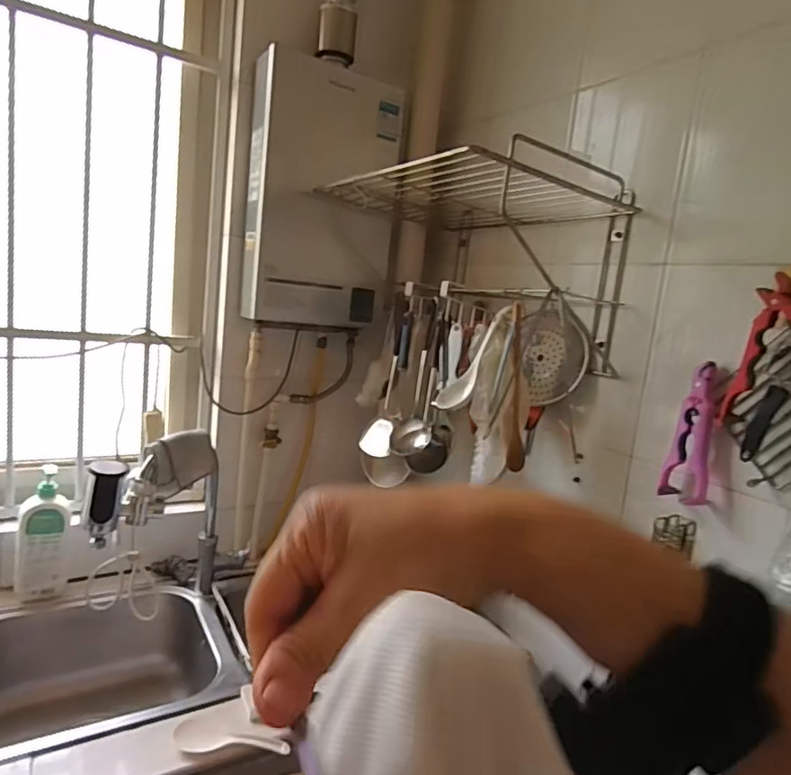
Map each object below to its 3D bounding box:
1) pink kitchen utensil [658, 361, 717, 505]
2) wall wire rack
[{"bbox_3d":[0.431,0.067,0.826,0.039,0.200,0.078,5,-4,-24],"label":"pink kitchen utensil"},{"bbox_3d":[0.109,-0.231,1.058,0.358,0.297,0.548,0,11,-35],"label":"wall wire rack"}]

